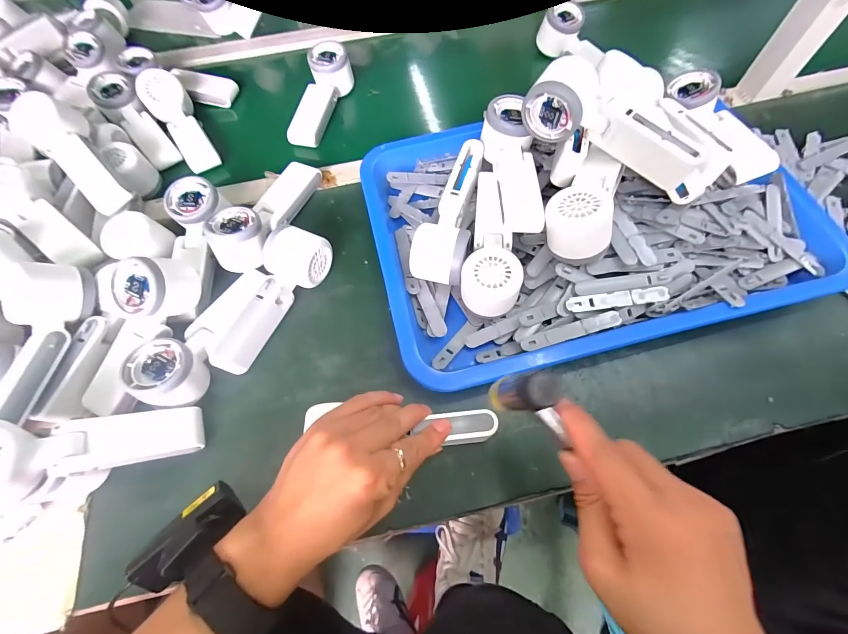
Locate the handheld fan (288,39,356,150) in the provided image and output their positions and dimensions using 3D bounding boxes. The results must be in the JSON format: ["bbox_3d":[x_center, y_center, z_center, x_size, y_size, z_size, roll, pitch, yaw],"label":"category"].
[{"bbox_3d":[-0.149,-0.320,0.523,0.054,0.042,0.165,9,65,7],"label":"handheld fan"}]

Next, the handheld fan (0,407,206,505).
[{"bbox_3d":[-0.275,0.107,0.297,0.164,0.038,0.049,3,59,-45],"label":"handheld fan"}]

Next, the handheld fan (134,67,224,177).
[{"bbox_3d":[-0.342,-0.270,0.504,0.058,0.058,0.149,-31,70,-9],"label":"handheld fan"}]

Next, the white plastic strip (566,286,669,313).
[{"bbox_3d":[0.186,-0.017,0.349,0.094,0.007,0.015,-6,64,0],"label":"white plastic strip"}]

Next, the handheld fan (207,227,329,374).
[{"bbox_3d":[-0.168,-0.023,0.387,0.058,0.058,0.166,29,69,16],"label":"handheld fan"}]

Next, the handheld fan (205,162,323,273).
[{"bbox_3d":[-0.185,-0.126,0.435,0.060,0.045,0.166,20,58,10],"label":"handheld fan"}]

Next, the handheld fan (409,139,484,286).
[{"bbox_3d":[0.030,-0.111,0.404,0.056,0.060,0.173,11,65,8],"label":"handheld fan"}]

